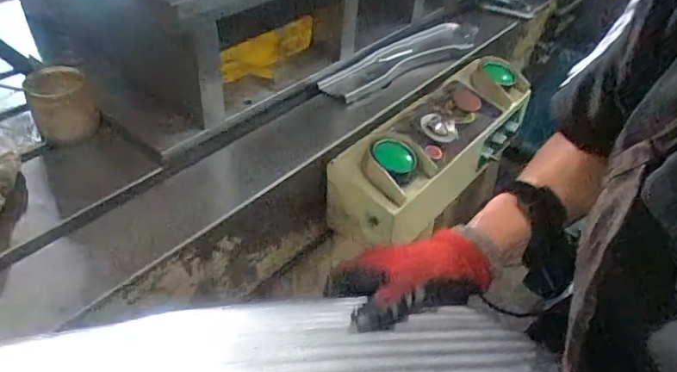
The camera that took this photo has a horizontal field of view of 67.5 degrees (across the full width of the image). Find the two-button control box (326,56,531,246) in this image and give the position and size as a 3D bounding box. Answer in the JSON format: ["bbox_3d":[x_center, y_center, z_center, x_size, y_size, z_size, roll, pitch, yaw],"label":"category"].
[{"bbox_3d":[0.188,-0.084,0.947,0.148,0.134,0.484,32,48,27],"label":"two-button control box"}]

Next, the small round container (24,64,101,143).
[{"bbox_3d":[-0.408,-0.117,0.751,0.080,0.096,0.080,3,42,-2],"label":"small round container"}]

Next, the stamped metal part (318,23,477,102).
[{"bbox_3d":[0.143,-0.259,1.048,0.101,0.033,0.448,34,49,29],"label":"stamped metal part"}]

